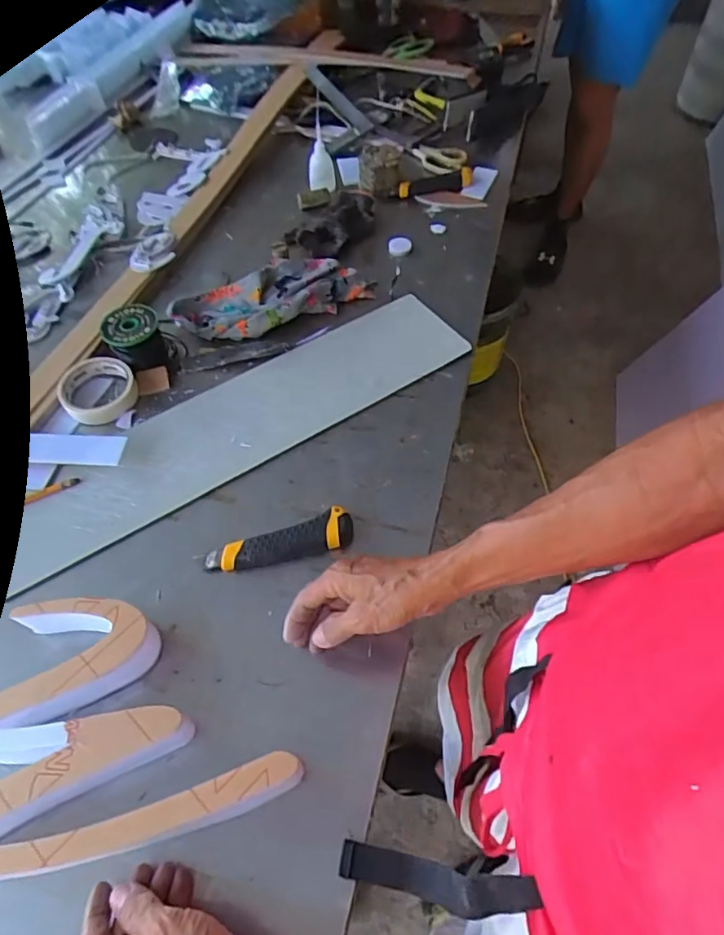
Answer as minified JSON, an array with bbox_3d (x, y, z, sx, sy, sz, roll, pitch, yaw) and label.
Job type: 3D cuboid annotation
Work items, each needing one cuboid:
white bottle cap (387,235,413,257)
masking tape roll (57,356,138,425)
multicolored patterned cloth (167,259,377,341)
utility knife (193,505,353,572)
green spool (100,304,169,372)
[{"bbox_3d":[0.059,-0.343,0.893,0.037,0.013,0.037,0,56,1],"label":"white bottle cap"},{"bbox_3d":[-0.328,-0.097,0.720,0.089,0.034,0.089,0,56,1],"label":"masking tape roll"},{"bbox_3d":[-0.123,-0.239,0.802,0.277,0.044,0.103,-19,58,-12],"label":"multicolored patterned cloth"},{"bbox_3d":[-0.087,0.076,0.598,0.155,0.020,0.040,-11,56,-6],"label":"utility knife"},{"bbox_3d":[-0.286,-0.160,0.736,0.067,0.065,0.063,0,56,1],"label":"green spool"}]

